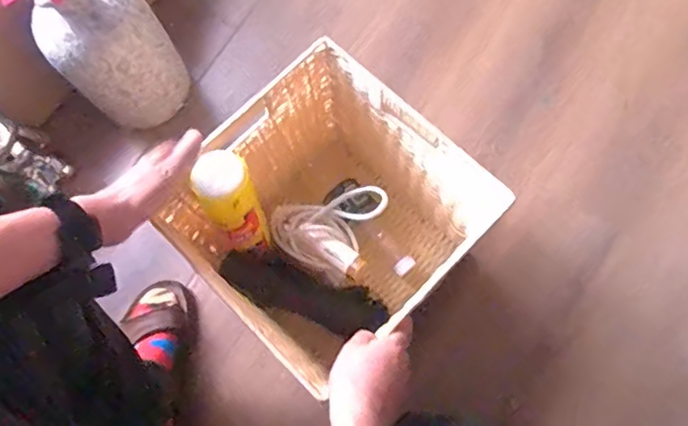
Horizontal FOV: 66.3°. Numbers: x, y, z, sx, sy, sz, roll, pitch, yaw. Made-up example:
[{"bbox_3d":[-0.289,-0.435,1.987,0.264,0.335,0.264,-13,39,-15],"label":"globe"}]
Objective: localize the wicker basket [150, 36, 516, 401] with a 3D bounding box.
[{"bbox_3d":[-0.011,0.019,0.694,0.284,0.282,0.275,43,79,13],"label":"wicker basket"}]

